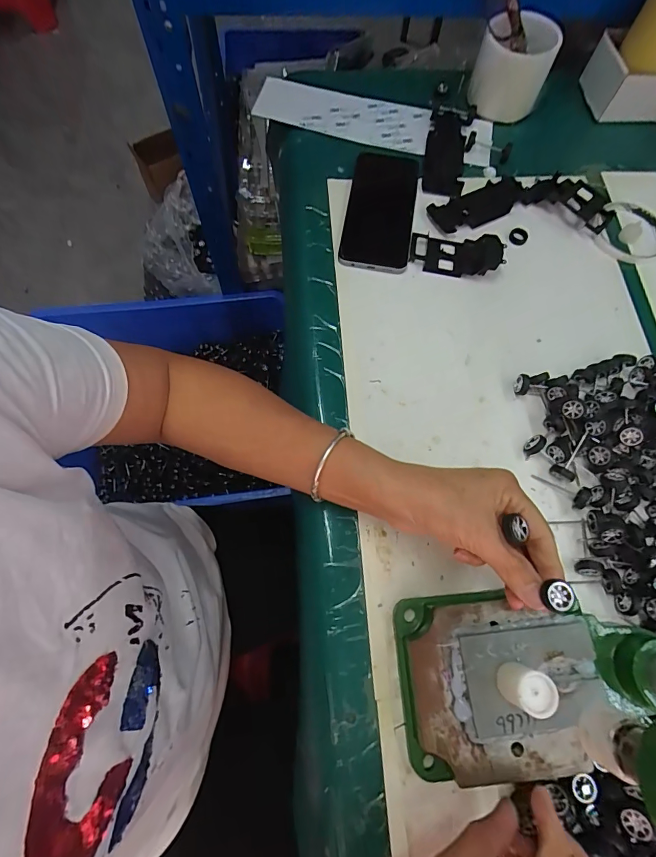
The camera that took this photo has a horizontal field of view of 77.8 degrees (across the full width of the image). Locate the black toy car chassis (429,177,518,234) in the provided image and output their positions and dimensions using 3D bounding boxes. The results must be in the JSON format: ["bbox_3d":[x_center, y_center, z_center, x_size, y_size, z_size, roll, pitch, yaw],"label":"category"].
[{"bbox_3d":[0.176,-0.257,0.470,0.115,0.008,0.047,-27,73,-11],"label":"black toy car chassis"}]

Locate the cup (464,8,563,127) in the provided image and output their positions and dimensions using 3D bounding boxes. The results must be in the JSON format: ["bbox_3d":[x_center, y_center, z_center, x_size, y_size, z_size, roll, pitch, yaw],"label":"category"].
[{"bbox_3d":[0.223,-0.435,0.495,0.085,0.078,0.080,1,70,-2],"label":"cup"}]

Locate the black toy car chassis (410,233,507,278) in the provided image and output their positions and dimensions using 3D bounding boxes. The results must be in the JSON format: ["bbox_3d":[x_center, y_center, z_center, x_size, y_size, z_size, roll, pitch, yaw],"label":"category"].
[{"bbox_3d":[0.138,-0.191,0.439,0.096,0.024,0.048,8,70,1],"label":"black toy car chassis"}]

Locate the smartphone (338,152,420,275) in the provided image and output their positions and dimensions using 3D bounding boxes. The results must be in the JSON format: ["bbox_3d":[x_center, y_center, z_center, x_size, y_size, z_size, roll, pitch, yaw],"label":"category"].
[{"bbox_3d":[0.060,-0.247,0.461,0.075,0.015,0.164,10,70,1],"label":"smartphone"}]

